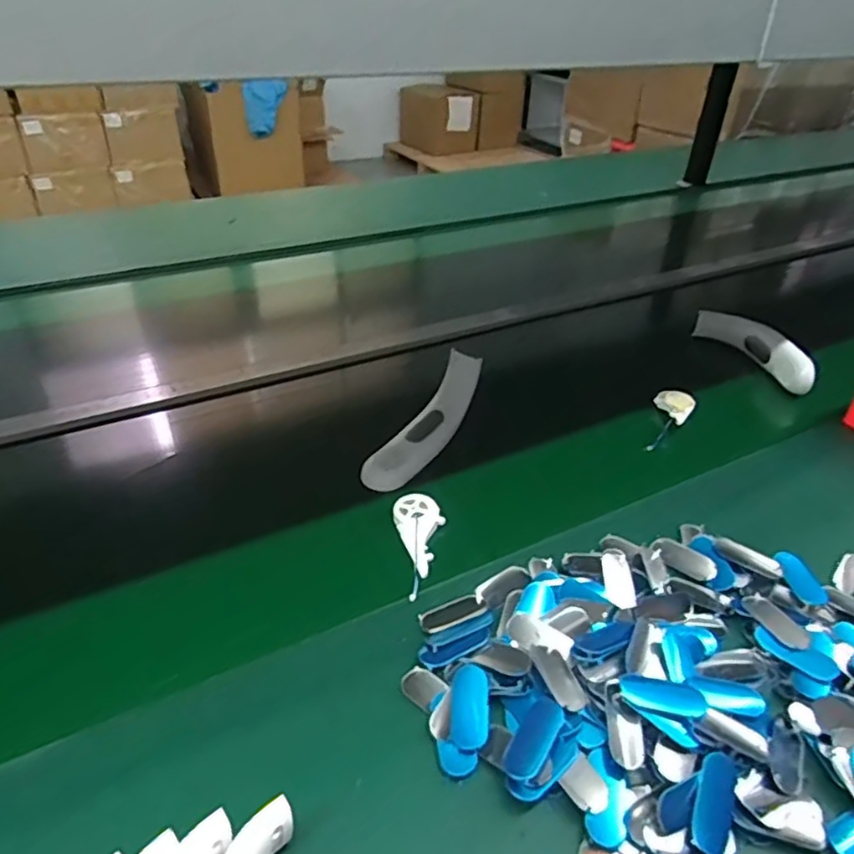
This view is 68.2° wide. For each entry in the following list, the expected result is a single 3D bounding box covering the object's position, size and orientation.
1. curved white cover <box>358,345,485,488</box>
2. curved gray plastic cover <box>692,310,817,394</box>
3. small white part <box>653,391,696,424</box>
[{"bbox_3d":[0.000,-0.002,0.717,0.056,0.039,0.197,23,59,27],"label":"curved white cover"},{"bbox_3d":[0.466,-0.113,0.890,0.032,0.053,0.194,-16,39,-23],"label":"curved gray plastic cover"},{"bbox_3d":[0.314,-0.028,0.804,0.046,0.019,0.049,18,39,22],"label":"small white part"}]

